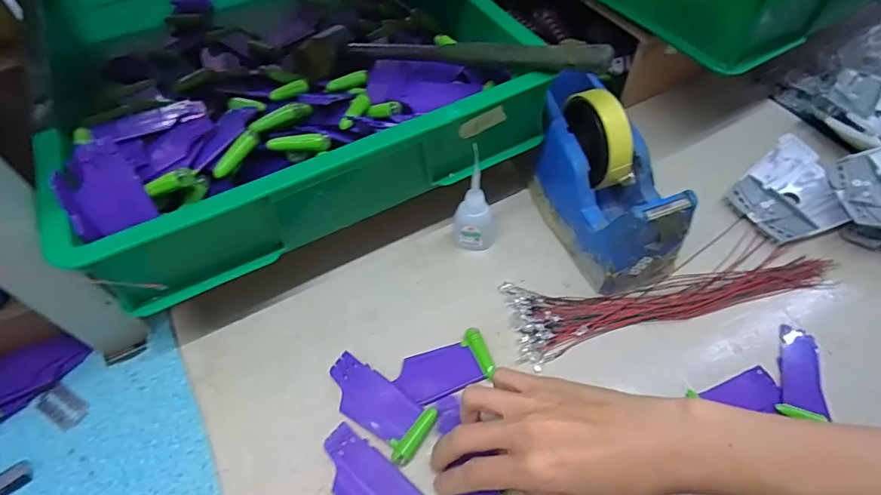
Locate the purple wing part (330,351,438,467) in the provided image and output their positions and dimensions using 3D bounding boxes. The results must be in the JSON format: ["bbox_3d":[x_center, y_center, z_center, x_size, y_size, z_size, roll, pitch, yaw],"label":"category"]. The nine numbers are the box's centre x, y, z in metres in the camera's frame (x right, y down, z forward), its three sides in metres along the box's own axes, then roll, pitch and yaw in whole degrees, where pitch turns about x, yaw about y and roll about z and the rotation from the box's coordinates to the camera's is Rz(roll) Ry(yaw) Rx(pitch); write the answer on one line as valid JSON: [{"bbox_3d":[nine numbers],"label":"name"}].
[{"bbox_3d":[-0.049,0.116,0.349,0.088,0.007,0.042,28,61,19],"label":"purple wing part"}]

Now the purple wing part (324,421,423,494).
[{"bbox_3d":[-0.047,0.162,0.320,0.089,0.008,0.041,31,61,20],"label":"purple wing part"}]

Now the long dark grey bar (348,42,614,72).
[{"bbox_3d":[0.023,-0.153,0.377,0.221,0.016,0.015,14,56,26],"label":"long dark grey bar"}]

